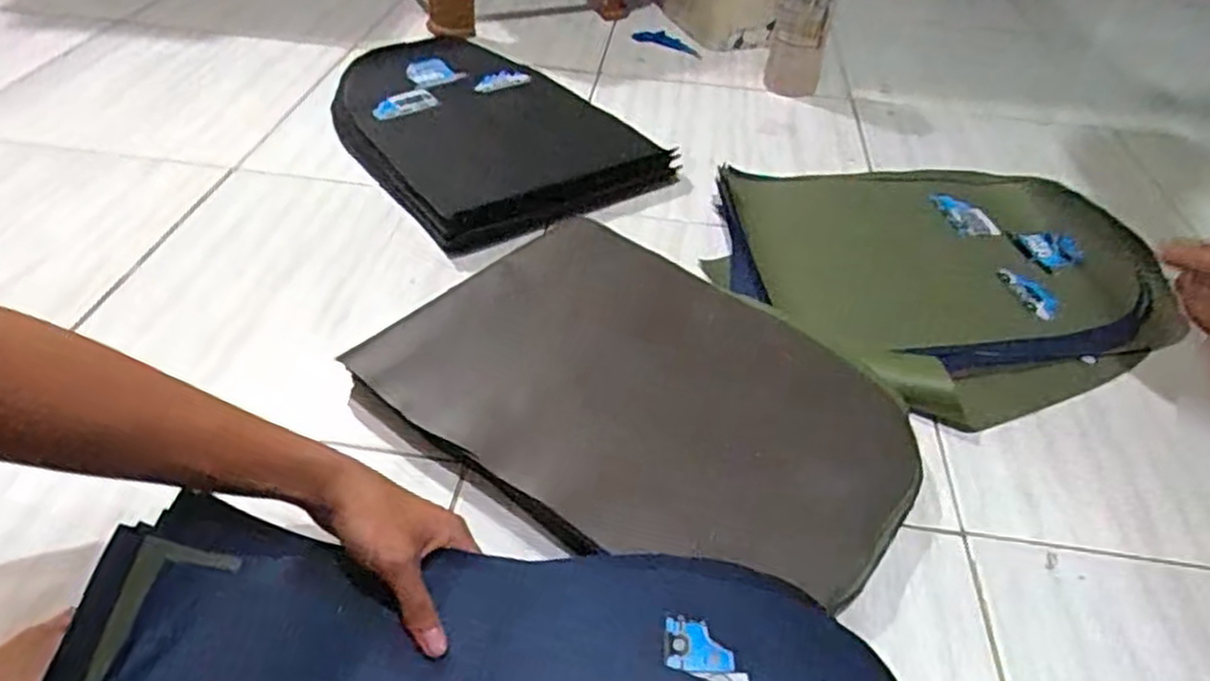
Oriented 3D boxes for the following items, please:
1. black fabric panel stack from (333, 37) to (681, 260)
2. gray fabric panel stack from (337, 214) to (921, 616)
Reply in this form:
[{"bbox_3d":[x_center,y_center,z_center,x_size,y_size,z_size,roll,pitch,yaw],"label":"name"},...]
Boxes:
[{"bbox_3d":[-0.159,-0.283,0.998,0.326,0.042,0.466,-26,51,-29],"label":"black fabric panel stack"},{"bbox_3d":[0.039,0.044,0.654,0.425,0.041,0.308,29,47,25],"label":"gray fabric panel stack"}]

